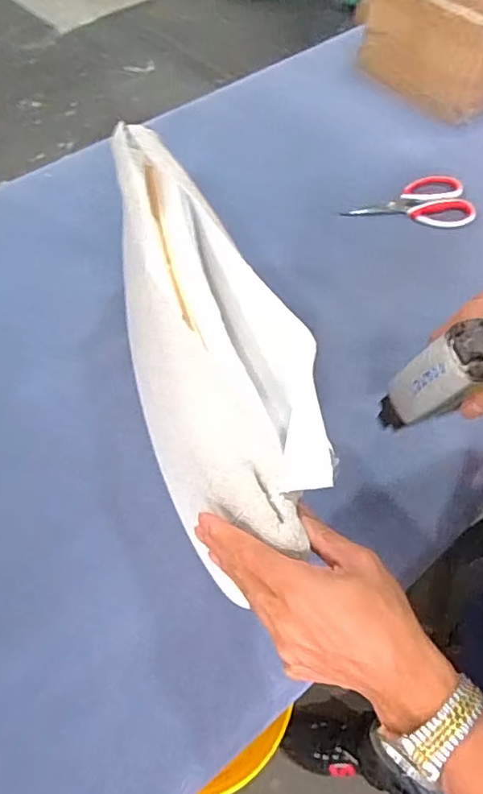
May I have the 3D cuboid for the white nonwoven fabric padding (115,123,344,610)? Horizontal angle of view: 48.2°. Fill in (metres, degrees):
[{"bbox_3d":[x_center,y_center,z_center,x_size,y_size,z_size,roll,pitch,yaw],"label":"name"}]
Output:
[{"bbox_3d":[-0.029,-0.064,0.430,0.120,0.066,0.374,-14,66,-11],"label":"white nonwoven fabric padding"}]

